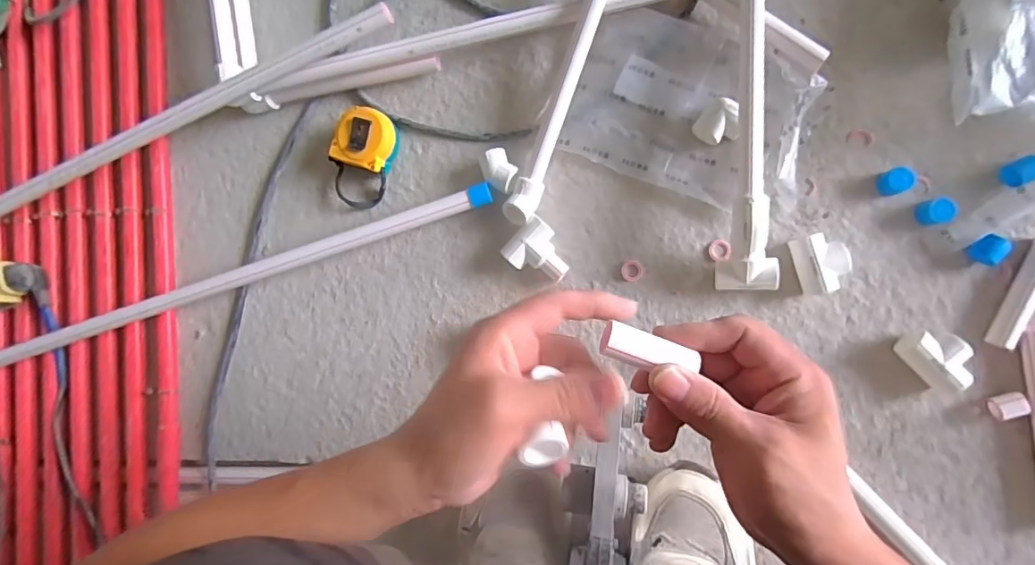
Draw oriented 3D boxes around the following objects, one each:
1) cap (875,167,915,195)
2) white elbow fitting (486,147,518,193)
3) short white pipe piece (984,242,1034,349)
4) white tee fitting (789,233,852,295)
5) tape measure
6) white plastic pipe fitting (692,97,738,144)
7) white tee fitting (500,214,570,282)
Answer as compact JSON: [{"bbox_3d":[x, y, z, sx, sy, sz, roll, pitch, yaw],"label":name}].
[{"bbox_3d":[0.346,-0.093,0.462,0.023,0.022,0.022,0,89,10],"label":"cap"},{"bbox_3d":[-0.017,-0.116,0.525,0.030,0.023,0.044,-37,83,7],"label":"white elbow fitting"},{"bbox_3d":[0.441,0.009,0.437,0.021,0.022,0.102,25,93,9],"label":"short white pipe piece"},{"bbox_3d":[0.280,-0.017,0.468,0.043,0.030,0.052,-13,87,9],"label":"white tee fitting"},{"bbox_3d":[-0.171,-0.136,0.551,0.059,0.042,0.103,20,92,9],"label":"tape measure"},{"bbox_3d":[0.190,-0.152,0.484,0.039,0.031,0.038,0,89,10],"label":"white plastic pipe fitting"},{"bbox_3d":[0.023,-0.028,0.517,0.053,0.027,0.063,-45,82,6],"label":"white tee fitting"}]

